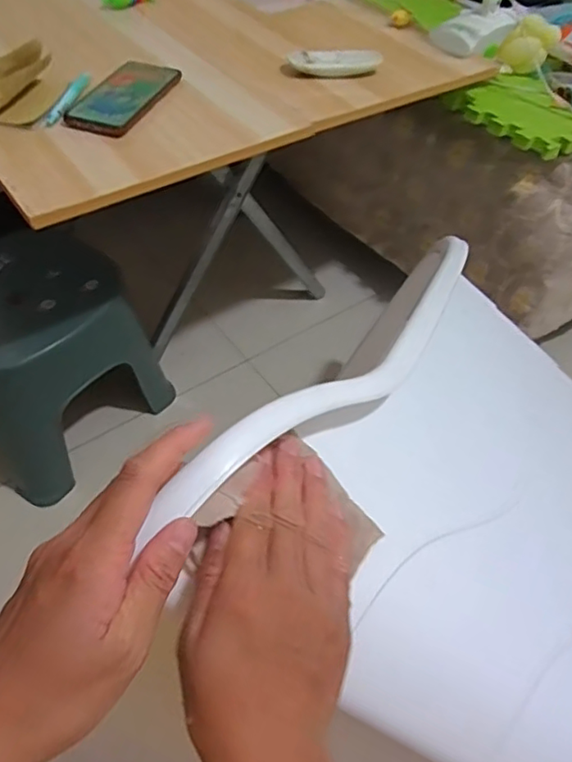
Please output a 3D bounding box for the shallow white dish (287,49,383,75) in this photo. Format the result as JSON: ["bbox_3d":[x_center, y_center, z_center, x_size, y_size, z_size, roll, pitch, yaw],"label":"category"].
[{"bbox_3d":[0.066,-0.418,0.761,0.123,0.021,0.027,-7,53,-11],"label":"shallow white dish"}]

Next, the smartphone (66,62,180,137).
[{"bbox_3d":[-0.192,-0.342,0.693,0.080,0.009,0.167,17,52,8],"label":"smartphone"}]

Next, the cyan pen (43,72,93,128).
[{"bbox_3d":[-0.254,-0.332,0.680,0.015,0.012,0.114,10,51,3],"label":"cyan pen"}]

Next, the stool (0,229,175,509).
[{"bbox_3d":[-0.384,-0.027,0.896,0.237,0.278,0.254,29,55,17],"label":"stool"}]

